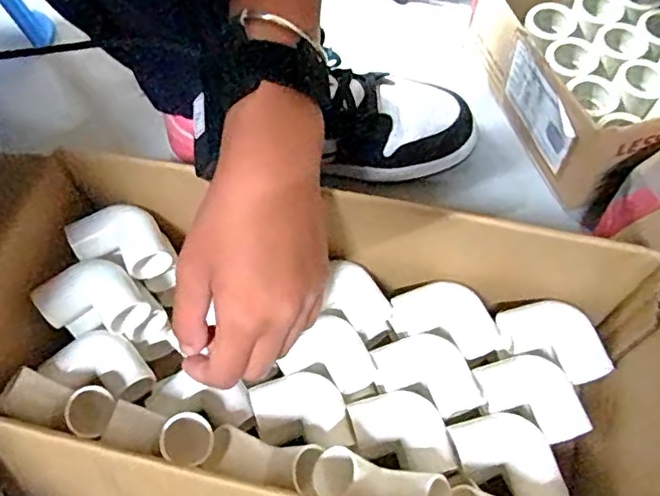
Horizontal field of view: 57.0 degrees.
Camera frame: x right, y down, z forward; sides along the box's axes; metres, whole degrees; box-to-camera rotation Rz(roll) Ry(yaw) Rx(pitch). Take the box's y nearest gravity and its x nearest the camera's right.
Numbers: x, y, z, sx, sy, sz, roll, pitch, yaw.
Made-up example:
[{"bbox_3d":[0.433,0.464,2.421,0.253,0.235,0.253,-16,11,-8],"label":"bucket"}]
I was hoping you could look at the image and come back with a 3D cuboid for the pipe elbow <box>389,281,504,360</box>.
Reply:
[{"bbox_3d":[0.079,0.047,0.413,0.072,0.027,0.035,20,66,14],"label":"pipe elbow"}]

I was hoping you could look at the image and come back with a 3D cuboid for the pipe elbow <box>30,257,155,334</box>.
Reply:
[{"bbox_3d":[-0.152,0.035,0.387,0.055,0.023,0.052,-37,66,-14],"label":"pipe elbow"}]

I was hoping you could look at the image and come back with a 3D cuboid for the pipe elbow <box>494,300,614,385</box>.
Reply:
[{"bbox_3d":[0.145,0.058,0.391,0.069,0.023,0.041,24,67,16],"label":"pipe elbow"}]

